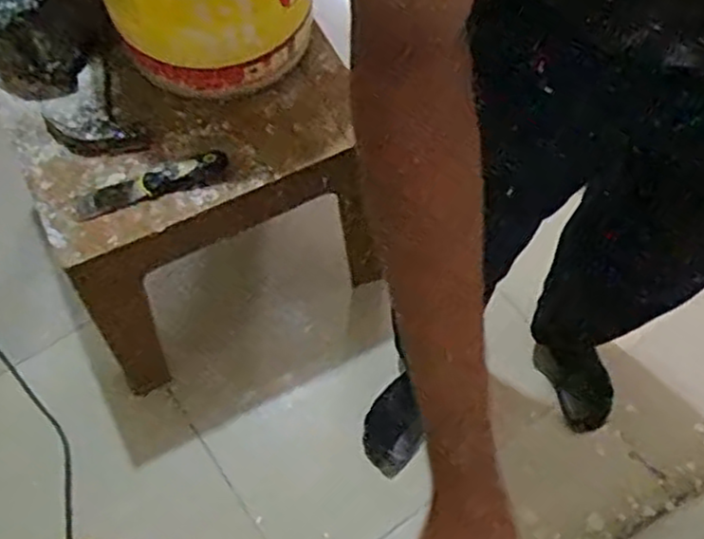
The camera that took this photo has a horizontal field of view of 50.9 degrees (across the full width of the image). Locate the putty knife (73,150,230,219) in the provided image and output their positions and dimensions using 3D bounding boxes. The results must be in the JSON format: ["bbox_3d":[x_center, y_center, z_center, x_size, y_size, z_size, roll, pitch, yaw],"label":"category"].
[{"bbox_3d":[-0.254,-0.108,0.935,0.193,0.027,0.036,-19,68,-10],"label":"putty knife"}]

